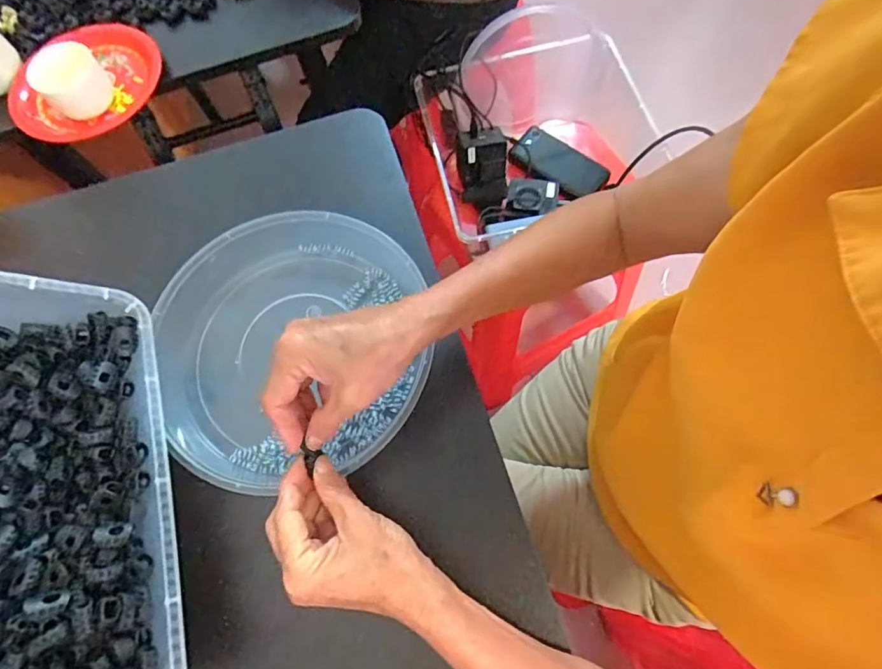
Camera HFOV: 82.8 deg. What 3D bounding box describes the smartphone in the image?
[{"bbox_3d":[0.197,-0.283,0.822,0.156,0.014,0.076,28,81,1],"label":"smartphone"}]

